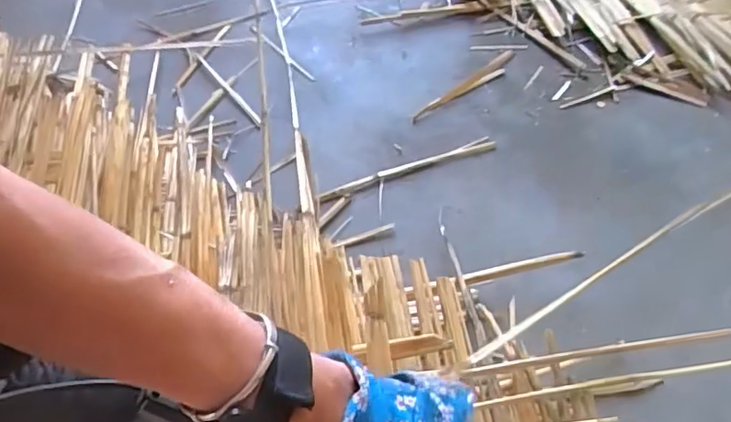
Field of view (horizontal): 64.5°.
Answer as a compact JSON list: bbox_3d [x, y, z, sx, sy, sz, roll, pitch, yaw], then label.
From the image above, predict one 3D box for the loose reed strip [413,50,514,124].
[{"bbox_3d":[0.121,-0.149,0.687,0.169,0.004,0.022,-37,59,-21],"label":"loose reed strip"}]

